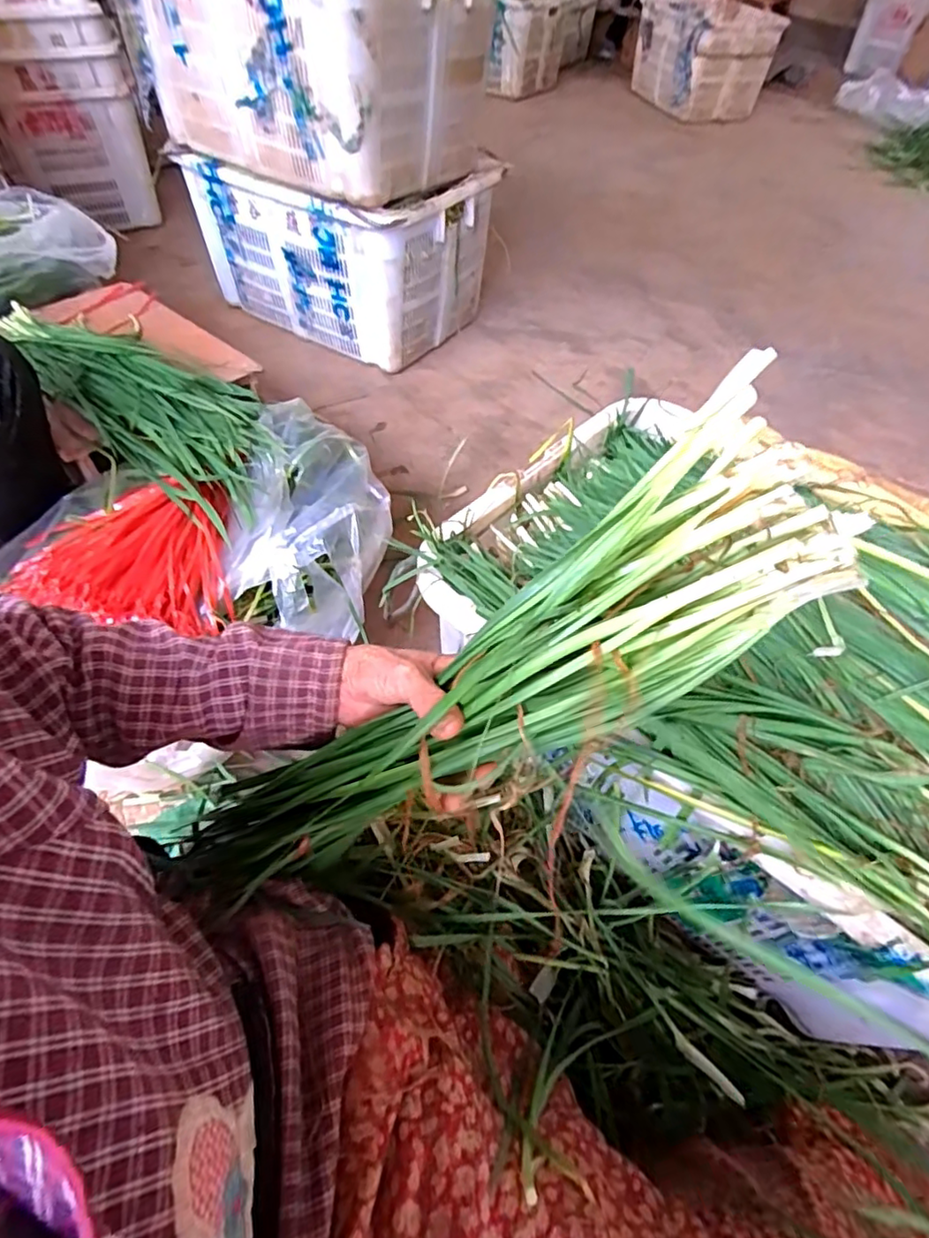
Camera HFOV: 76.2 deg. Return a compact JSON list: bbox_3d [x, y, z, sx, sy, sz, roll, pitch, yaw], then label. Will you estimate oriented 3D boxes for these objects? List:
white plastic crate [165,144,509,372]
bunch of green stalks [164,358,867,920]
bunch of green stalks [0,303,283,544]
[{"bbox_3d":[-0.296,-0.928,1.498,0.595,0.392,0.441,27,57,15],"label":"white plastic crate"},{"bbox_3d":[-0.003,0.047,0.352,0.436,0.070,0.103,-34,55,19],"label":"bunch of green stalks"},{"bbox_3d":[-0.489,-0.352,0.909,0.561,0.067,0.213,35,59,20],"label":"bunch of green stalks"}]

